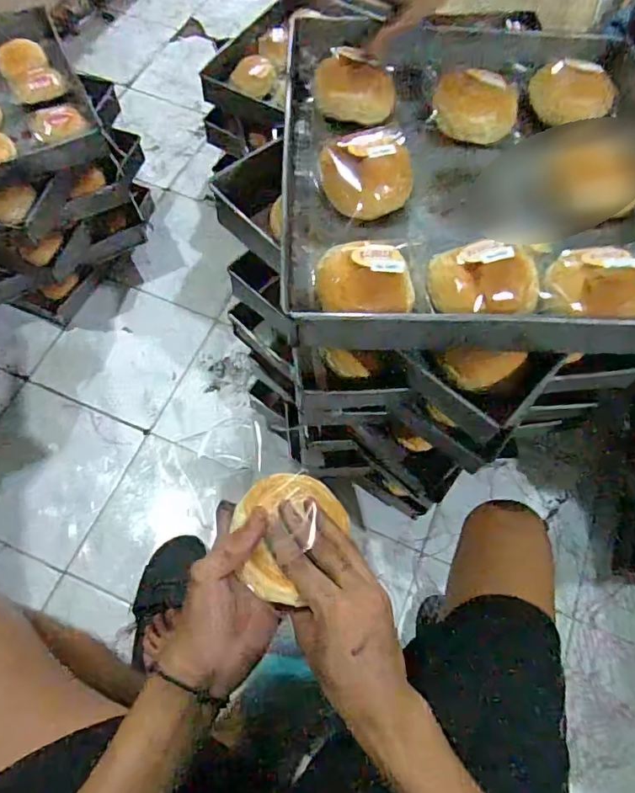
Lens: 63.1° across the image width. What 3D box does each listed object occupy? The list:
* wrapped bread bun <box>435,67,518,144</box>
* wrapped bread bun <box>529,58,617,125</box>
[{"bbox_3d":[0.186,-0.344,0.610,0.097,0.048,0.072,17,66,5],"label":"wrapped bread bun"},{"bbox_3d":[0.305,-0.362,0.618,0.096,0.041,0.065,8,66,1],"label":"wrapped bread bun"}]

